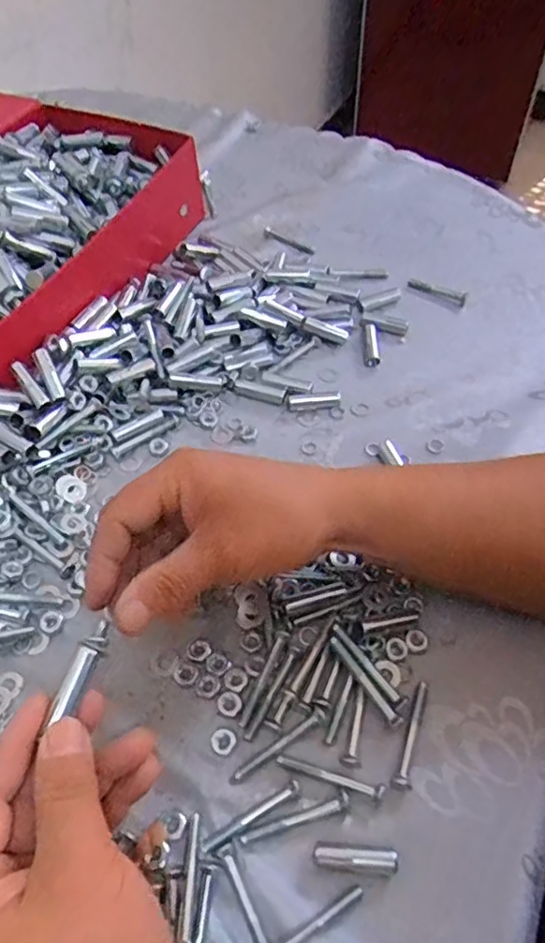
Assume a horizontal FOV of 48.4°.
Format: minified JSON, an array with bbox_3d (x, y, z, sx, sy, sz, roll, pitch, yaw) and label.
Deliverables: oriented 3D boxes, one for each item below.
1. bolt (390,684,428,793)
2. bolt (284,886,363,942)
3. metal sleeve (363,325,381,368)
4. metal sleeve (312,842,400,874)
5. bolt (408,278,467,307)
[{"bbox_3d":[0.074,0.140,0.324,0.010,0.006,0.056,16,57,12],"label":"bolt"},{"bbox_3d":[0.018,0.207,0.276,0.056,0.008,0.008,-29,60,-18],"label":"bolt"},{"bbox_3d":[0.081,-0.104,0.496,0.013,0.009,0.041,2,55,2],"label":"metal sleeve"},{"bbox_3d":[0.040,0.186,0.292,0.040,0.008,0.010,4,55,4],"label":"metal sleeve"},{"bbox_3d":[0.146,-0.159,0.536,0.053,0.009,0.009,20,58,14],"label":"bolt"}]

